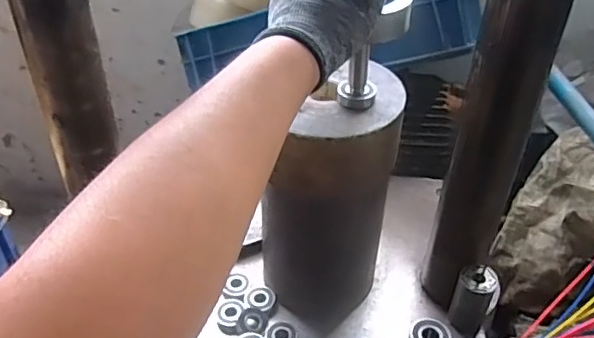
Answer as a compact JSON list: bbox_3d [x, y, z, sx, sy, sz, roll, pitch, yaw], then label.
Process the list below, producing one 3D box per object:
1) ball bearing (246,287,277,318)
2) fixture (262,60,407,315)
[{"bbox_3d":[-0.040,0.148,0.649,0.033,0.013,0.034,1,40,-1],"label":"ball bearing"},{"bbox_3d":[0.028,0.042,0.605,0.129,0.266,0.108,8,40,7],"label":"fixture"}]

